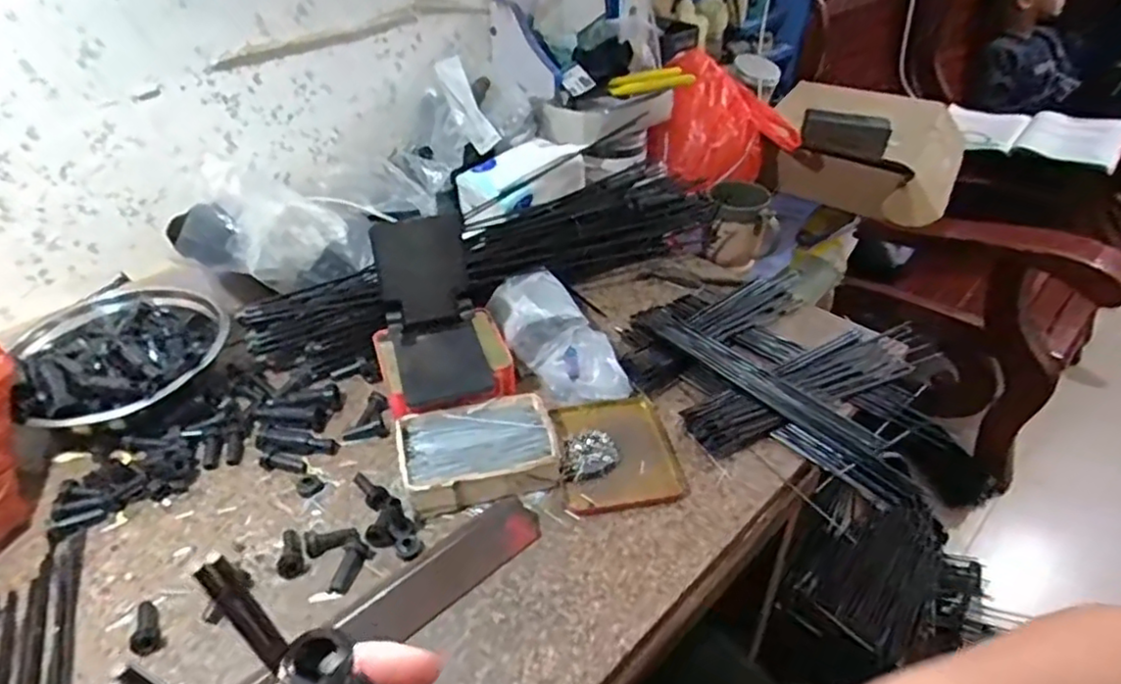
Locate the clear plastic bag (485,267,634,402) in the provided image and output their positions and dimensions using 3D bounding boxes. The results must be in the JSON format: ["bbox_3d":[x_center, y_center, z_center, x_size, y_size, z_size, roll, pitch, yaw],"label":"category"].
[{"bbox_3d":[-0.001,-0.007,0.677,0.100,0.047,0.187,-26,60,-28],"label":"clear plastic bag"}]

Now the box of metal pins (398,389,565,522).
[{"bbox_3d":[-0.070,0.093,0.567,0.124,0.033,0.093,-9,39,-11],"label":"box of metal pins"}]

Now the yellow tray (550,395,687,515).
[{"bbox_3d":[0.048,0.094,0.584,0.099,0.012,0.123,-6,38,-7],"label":"yellow tray"}]

